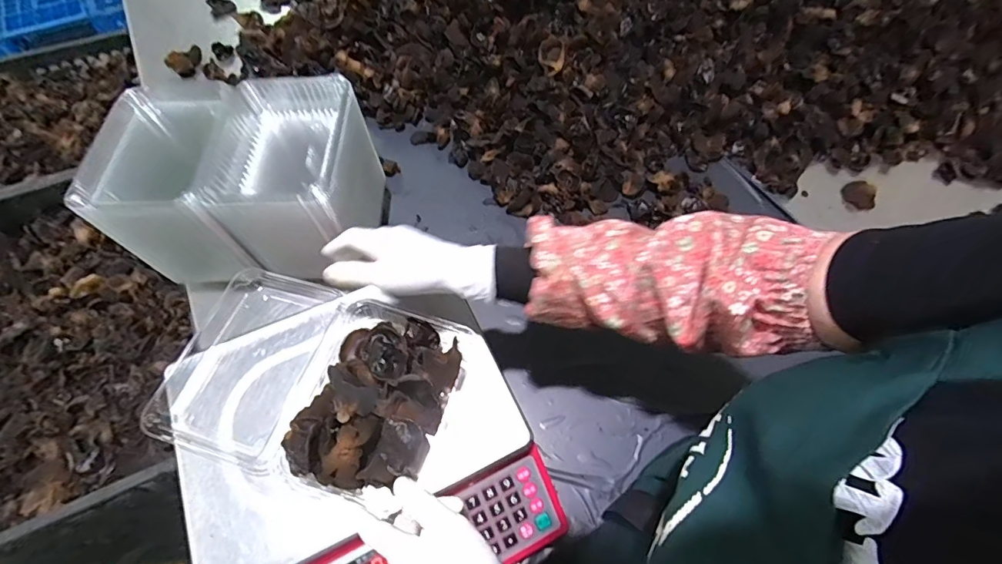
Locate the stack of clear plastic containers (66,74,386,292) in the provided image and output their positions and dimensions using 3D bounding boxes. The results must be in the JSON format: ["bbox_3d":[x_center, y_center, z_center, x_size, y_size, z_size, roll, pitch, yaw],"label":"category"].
[{"bbox_3d":[-0.371,-0.113,0.558,0.133,0.160,0.179,-3,62,-3],"label":"stack of clear plastic containers"}]

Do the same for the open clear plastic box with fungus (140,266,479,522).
[{"bbox_3d":[-0.177,0.078,0.413,0.266,0.063,0.176,15,62,7],"label":"open clear plastic box with fungus"}]

